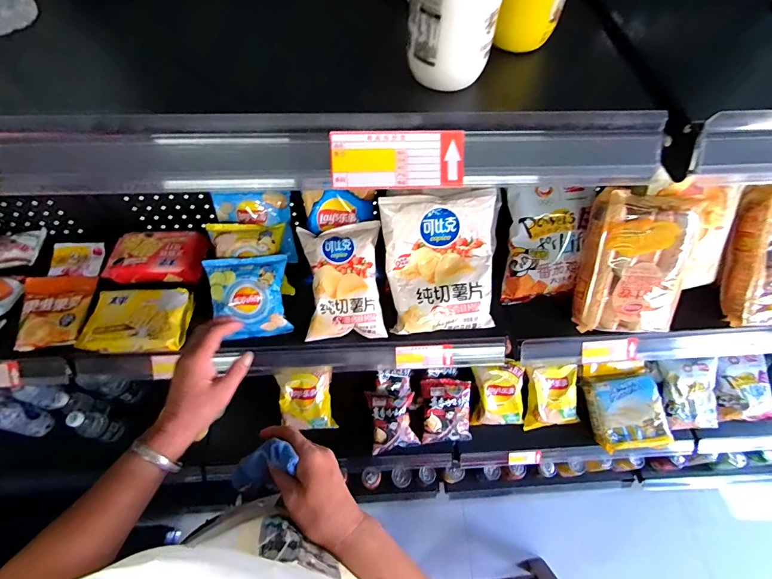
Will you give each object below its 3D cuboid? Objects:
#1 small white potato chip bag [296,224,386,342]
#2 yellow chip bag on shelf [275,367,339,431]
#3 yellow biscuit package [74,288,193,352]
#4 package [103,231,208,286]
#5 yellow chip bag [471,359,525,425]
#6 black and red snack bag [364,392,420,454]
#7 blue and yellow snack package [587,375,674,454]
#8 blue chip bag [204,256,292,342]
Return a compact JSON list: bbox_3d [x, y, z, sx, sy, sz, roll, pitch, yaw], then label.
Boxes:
[{"bbox_3d":[-0.068,-0.011,0.588,0.121,0.048,0.178,-4,91,-13],"label":"small white potato chip bag"},{"bbox_3d":[-0.219,0.306,1.038,0.144,0.040,0.181,-7,92,-8],"label":"yellow chip bag on shelf"},{"bbox_3d":[-0.382,0.043,0.574,0.143,0.033,0.095,-2,59,-3],"label":"yellow biscuit package"},{"bbox_3d":[-0.376,-0.057,0.636,0.168,0.031,0.097,4,59,1],"label":"package"},{"bbox_3d":[0.316,0.294,1.048,0.143,0.036,0.185,0,100,3],"label":"yellow chip bag"},{"bbox_3d":[0.019,0.358,1.033,0.123,0.087,0.136,-7,59,-6],"label":"black and red snack bag"},{"bbox_3d":[0.679,0.356,1.063,0.200,0.070,0.176,-6,78,-3],"label":"blue and yellow snack package"},{"bbox_3d":[-0.217,0.013,0.597,0.120,0.045,0.123,-6,85,-1],"label":"blue chip bag"}]

